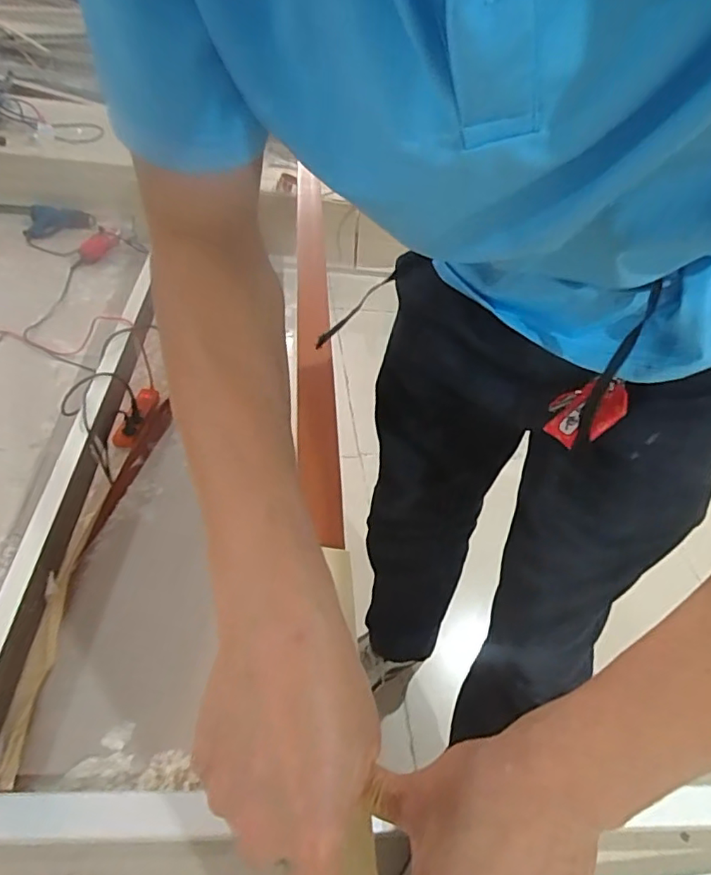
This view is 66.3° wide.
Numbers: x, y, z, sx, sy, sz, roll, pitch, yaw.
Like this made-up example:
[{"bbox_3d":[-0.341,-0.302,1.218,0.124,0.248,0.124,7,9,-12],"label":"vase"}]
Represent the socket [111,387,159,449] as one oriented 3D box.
[{"bbox_3d":[-0.607,-0.057,1.524,0.049,0.062,0.250,7,46,0],"label":"socket"}]

